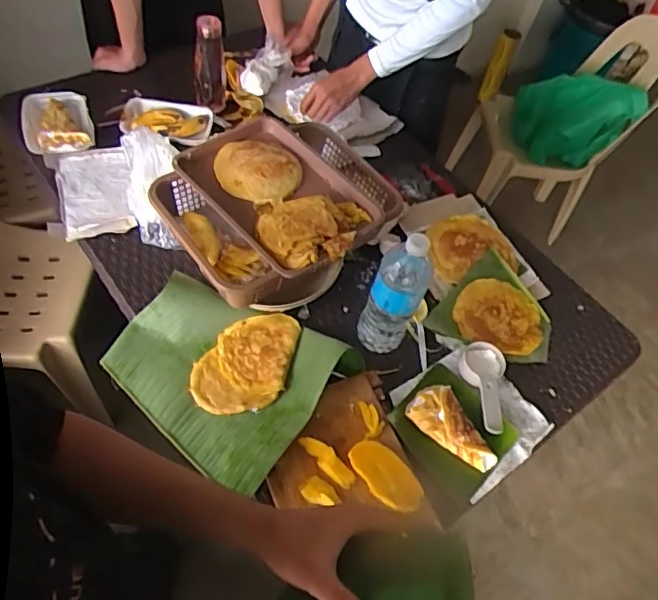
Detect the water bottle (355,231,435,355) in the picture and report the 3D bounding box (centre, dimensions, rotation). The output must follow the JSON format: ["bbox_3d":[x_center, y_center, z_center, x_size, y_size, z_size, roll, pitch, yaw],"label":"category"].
[{"bbox_3d":[0.101,-0.005,0.861,0.086,0.251,0.068,16,55,3],"label":"water bottle"}]

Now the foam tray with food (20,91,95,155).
[{"bbox_3d":[-0.514,-0.339,1.049,0.121,0.032,0.158,-13,59,-16],"label":"foam tray with food"}]

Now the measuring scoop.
[{"bbox_3d":[0.262,0.143,0.914,0.072,0.031,0.162,1,56,-8],"label":"measuring scoop"}]

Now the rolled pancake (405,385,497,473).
[{"bbox_3d":[0.202,0.194,0.875,0.151,0.018,0.089,37,58,16],"label":"rolled pancake"}]

